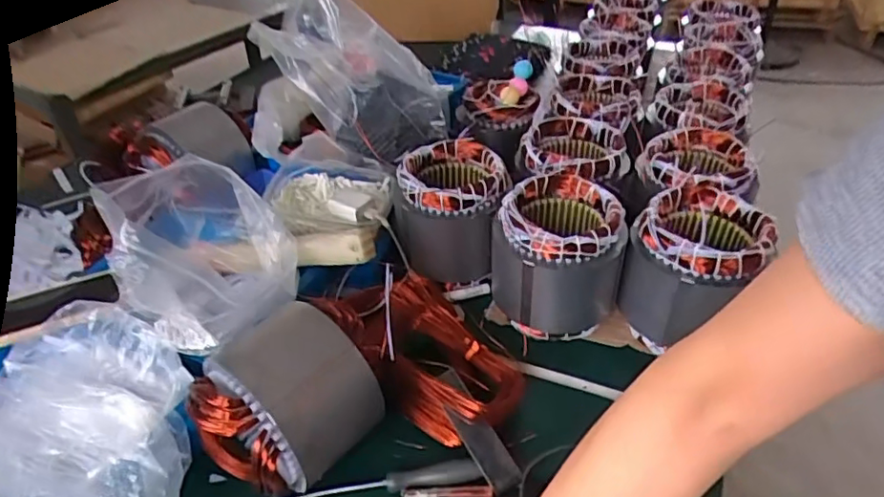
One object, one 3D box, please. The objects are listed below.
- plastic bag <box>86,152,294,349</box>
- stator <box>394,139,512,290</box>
[{"bbox_3d":[-0.257,-0.004,0.666,0.169,0.165,0.214,-13,39,-12],"label":"plastic bag"},{"bbox_3d":[0.018,-0.046,0.814,0.140,0.148,0.142,3,38,8],"label":"stator"}]

